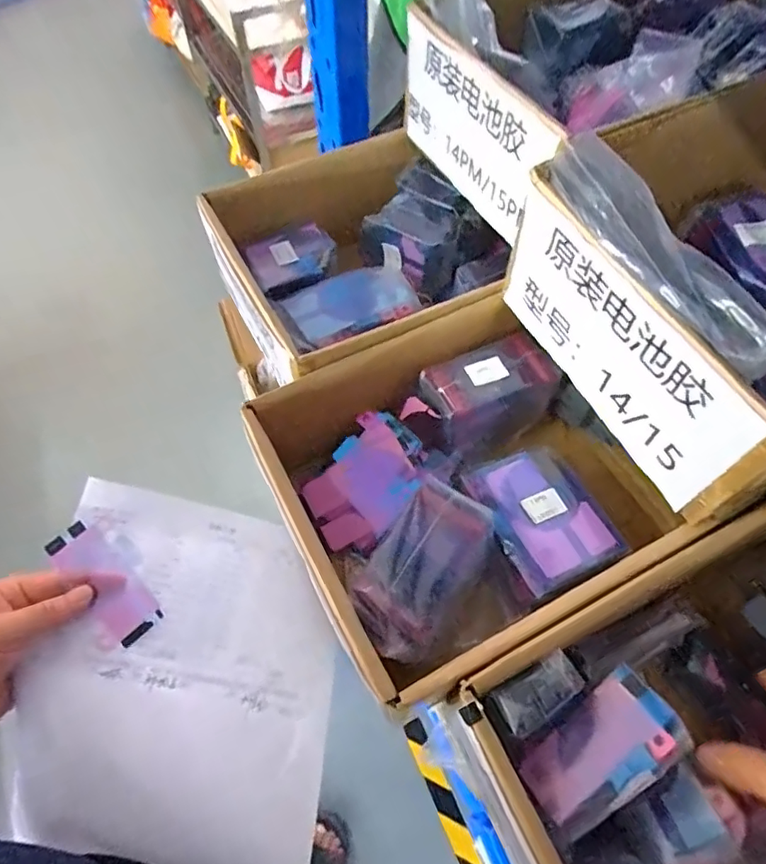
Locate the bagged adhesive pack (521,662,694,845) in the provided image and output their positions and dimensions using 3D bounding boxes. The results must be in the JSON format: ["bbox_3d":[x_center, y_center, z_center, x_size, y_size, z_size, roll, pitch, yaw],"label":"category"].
[{"bbox_3d":[0.121,0.178,0.312,0.087,0.015,0.049,-37,44,-2],"label":"bagged adhesive pack"}]

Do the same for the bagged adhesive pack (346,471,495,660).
[{"bbox_3d":[0.024,0.085,0.360,0.064,0.022,0.112,32,64,17],"label":"bagged adhesive pack"}]

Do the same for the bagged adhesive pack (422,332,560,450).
[{"bbox_3d":[0.084,-0.029,0.457,0.107,0.060,0.069,-20,62,-12],"label":"bagged adhesive pack"}]

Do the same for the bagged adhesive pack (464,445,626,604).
[{"bbox_3d":[0.117,0.058,0.409,0.078,0.019,0.102,-22,62,-13],"label":"bagged adhesive pack"}]

